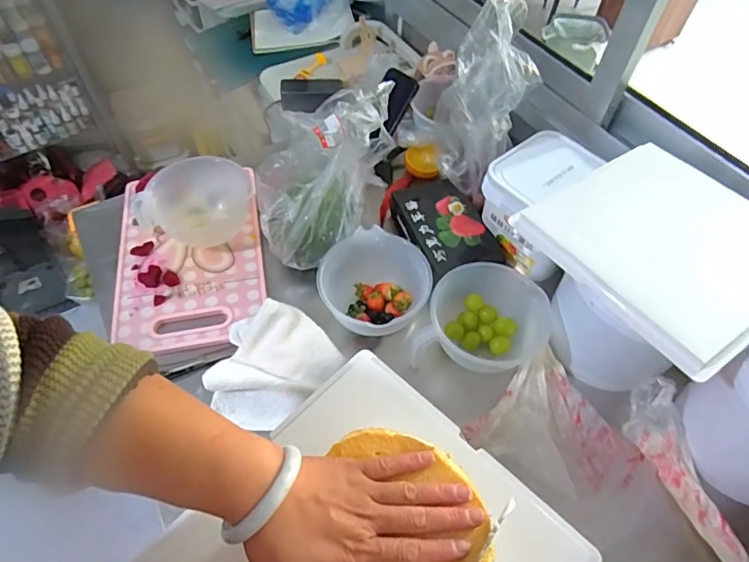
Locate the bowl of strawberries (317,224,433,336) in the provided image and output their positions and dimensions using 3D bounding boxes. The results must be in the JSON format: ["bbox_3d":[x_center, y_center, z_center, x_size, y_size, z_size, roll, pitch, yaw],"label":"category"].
[{"bbox_3d":[0.001,0.014,0.732,0.150,0.095,0.171,-2,54,-2],"label":"bowl of strawberries"}]

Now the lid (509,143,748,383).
[{"bbox_3d":[0.355,-0.047,0.598,0.258,0.031,0.269,-28,60,-20],"label":"lid"}]

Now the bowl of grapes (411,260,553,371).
[{"bbox_3d":[0.158,0.058,0.689,0.167,0.076,0.151,17,56,10],"label":"bowl of grapes"}]

